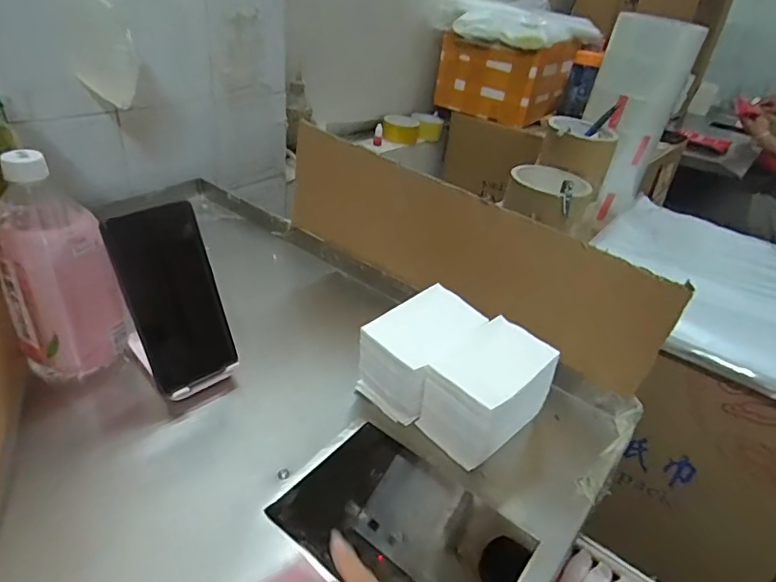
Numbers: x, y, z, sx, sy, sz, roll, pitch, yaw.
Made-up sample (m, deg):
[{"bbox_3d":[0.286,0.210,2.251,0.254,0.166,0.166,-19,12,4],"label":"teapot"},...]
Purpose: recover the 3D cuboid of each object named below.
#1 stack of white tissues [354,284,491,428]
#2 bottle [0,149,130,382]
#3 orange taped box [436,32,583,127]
[{"bbox_3d":[0.032,0.062,0.485,0.105,0.090,0.079,-22,43,-38],"label":"stack of white tissues"},{"bbox_3d":[-0.292,-0.014,0.455,0.066,0.192,0.074,22,35,22],"label":"bottle"},{"bbox_3d":[0.291,-0.531,1.288,0.270,0.166,0.208,30,39,31],"label":"orange taped box"}]

